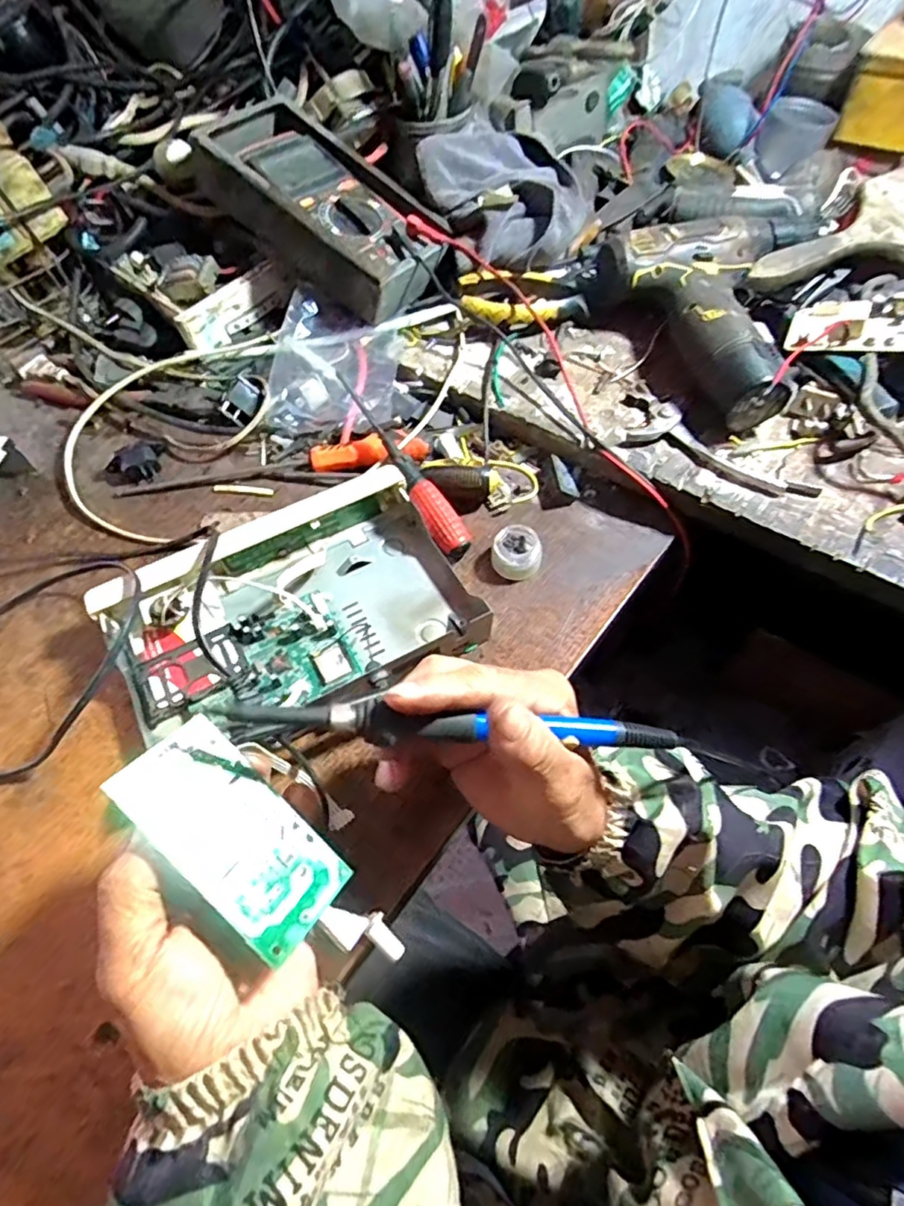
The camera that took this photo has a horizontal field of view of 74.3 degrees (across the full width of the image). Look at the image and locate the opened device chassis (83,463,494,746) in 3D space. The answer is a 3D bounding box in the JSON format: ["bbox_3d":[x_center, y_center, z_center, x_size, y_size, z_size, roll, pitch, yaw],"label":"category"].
[{"bbox_3d":[-0.103,0.001,0.386,0.219,0.039,0.162,-31,63,-13],"label":"opened device chassis"}]

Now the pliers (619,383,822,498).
[{"bbox_3d":[0.182,-0.109,0.424,0.146,0.013,0.051,38,70,23],"label":"pliers"}]

